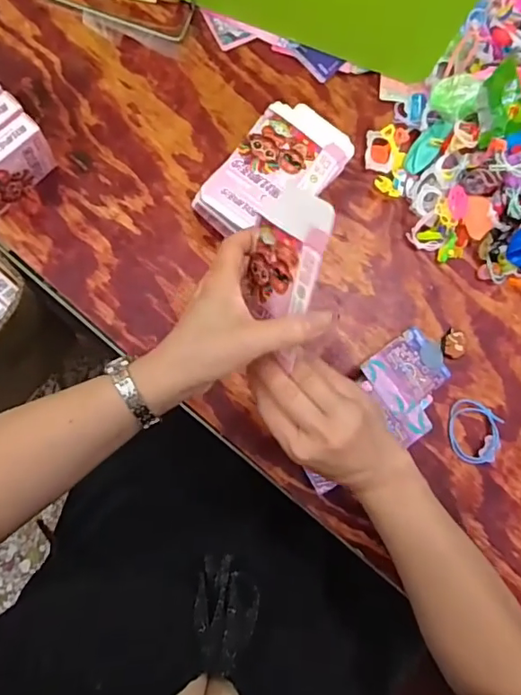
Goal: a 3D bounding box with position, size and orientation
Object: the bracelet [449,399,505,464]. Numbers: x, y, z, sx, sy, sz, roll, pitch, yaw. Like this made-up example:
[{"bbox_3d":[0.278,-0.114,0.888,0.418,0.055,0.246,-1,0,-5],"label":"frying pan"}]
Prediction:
[{"bbox_3d":[0.212,0.083,0.533,0.054,0.012,0.061,10,78,-6],"label":"bracelet"}]

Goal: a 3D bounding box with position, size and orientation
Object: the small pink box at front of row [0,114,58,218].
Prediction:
[{"bbox_3d":[-0.230,-0.156,0.491,0.019,0.075,0.094,44,77,2],"label":"small pink box at front of row"}]

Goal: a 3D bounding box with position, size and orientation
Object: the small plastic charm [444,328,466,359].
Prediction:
[{"bbox_3d":[0.197,-0.003,0.549,0.022,0.010,0.031,13,78,-5],"label":"small plastic charm"}]

